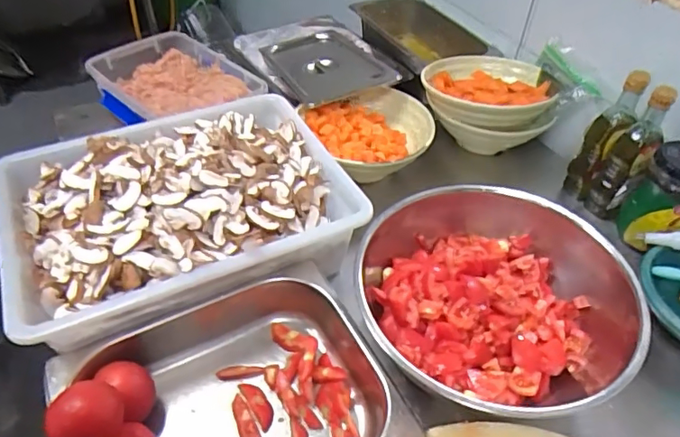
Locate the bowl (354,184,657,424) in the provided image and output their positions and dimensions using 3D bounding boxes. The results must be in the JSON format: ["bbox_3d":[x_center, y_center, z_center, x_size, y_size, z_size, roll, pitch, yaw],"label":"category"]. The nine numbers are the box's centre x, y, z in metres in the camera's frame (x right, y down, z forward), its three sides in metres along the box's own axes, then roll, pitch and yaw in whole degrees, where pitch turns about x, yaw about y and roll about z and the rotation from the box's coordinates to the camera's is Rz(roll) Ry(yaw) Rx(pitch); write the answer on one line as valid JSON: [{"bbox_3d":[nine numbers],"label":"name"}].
[{"bbox_3d":[0.185,0.095,0.622,0.293,0.108,0.308,1,44,-1],"label":"bowl"}]

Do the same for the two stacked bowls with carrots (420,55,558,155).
[{"bbox_3d":[0.256,-0.205,0.953,0.207,0.105,0.213,1,44,-1],"label":"two stacked bowls with carrots"}]

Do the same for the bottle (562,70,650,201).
[{"bbox_3d":[0.410,-0.123,0.826,0.056,0.213,0.047,20,47,17],"label":"bottle"}]

